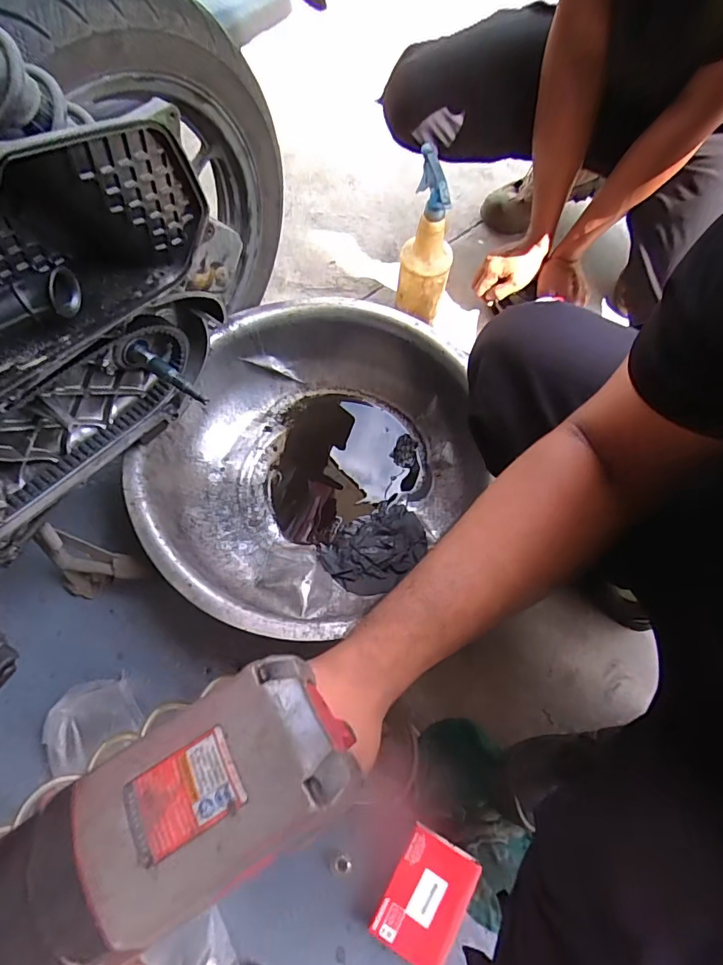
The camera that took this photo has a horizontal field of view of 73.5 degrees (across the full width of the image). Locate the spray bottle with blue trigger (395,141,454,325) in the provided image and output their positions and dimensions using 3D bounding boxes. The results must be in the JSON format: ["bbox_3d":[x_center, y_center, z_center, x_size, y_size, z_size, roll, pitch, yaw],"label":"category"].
[{"bbox_3d":[0.108,-0.379,0.766,0.080,0.247,0.088,24,69,9],"label":"spray bottle with blue trigger"}]

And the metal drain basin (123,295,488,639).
[{"bbox_3d":[-0.066,-0.034,0.720,0.437,0.163,0.497,39,72,15],"label":"metal drain basin"}]

